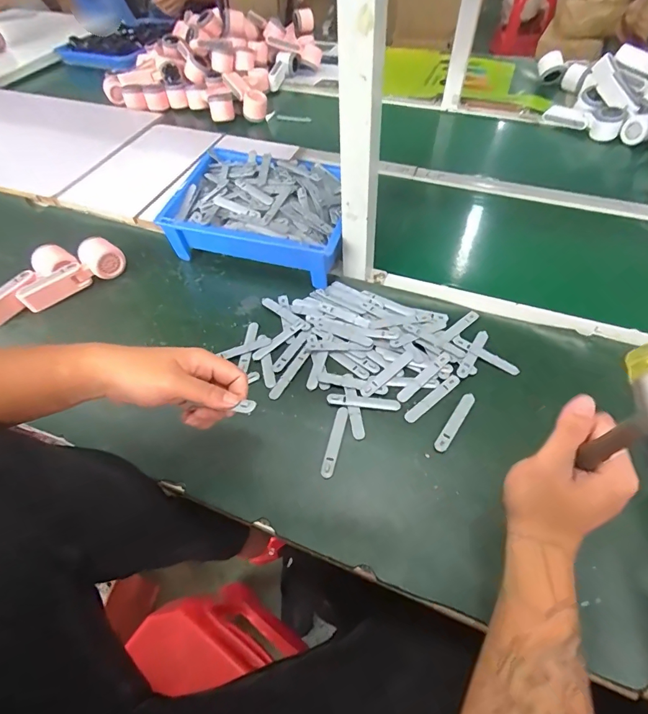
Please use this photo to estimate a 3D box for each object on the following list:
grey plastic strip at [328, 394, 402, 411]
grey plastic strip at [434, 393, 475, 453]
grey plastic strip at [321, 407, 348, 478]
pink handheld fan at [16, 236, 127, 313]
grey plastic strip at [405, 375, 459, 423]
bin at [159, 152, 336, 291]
[{"bbox_3d":[0.052,0.060,0.527,0.094,0.009,0.017,4,53,6],"label":"grey plastic strip"},{"bbox_3d":[0.167,0.081,0.506,0.015,0.006,0.095,30,60,22],"label":"grey plastic strip"},{"bbox_3d":[0.014,0.105,0.498,0.015,0.004,0.094,11,54,10],"label":"grey plastic strip"},{"bbox_3d":[-0.425,-0.139,0.674,0.171,0.061,0.041,-29,57,-18],"label":"pink handheld fan"},{"bbox_3d":[0.144,0.055,0.528,0.095,0.004,0.015,-33,59,-21],"label":"grey plastic strip"},{"bbox_3d":[-0.105,-0.252,0.700,0.307,0.098,0.223,12,57,11],"label":"bin"}]

